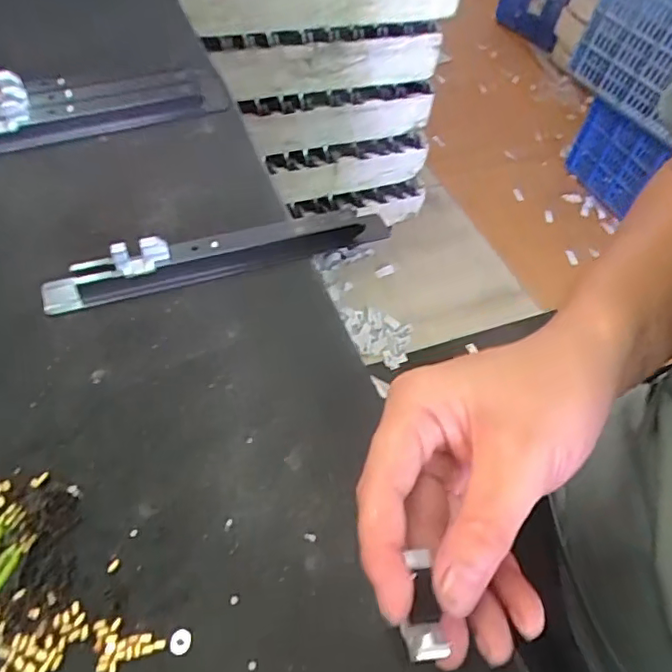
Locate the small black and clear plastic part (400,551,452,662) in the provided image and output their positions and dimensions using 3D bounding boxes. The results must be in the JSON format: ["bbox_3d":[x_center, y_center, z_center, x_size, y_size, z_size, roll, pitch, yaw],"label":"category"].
[{"bbox_3d":[0.033,0.101,0.218,0.013,0.009,0.038,5,62,-2],"label":"small black and clear plastic part"}]

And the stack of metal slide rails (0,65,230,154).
[{"bbox_3d":[-0.184,-0.169,0.420,0.209,0.034,0.053,-19,56,-19],"label":"stack of metal slide rails"}]

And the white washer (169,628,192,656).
[{"bbox_3d":[-0.061,0.120,0.227,0.008,0.004,0.009,-4,53,-9],"label":"white washer"}]

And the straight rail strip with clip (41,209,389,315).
[{"bbox_3d":[-0.065,-0.051,0.341,0.203,0.030,0.019,-15,55,-17],"label":"straight rail strip with clip"}]

